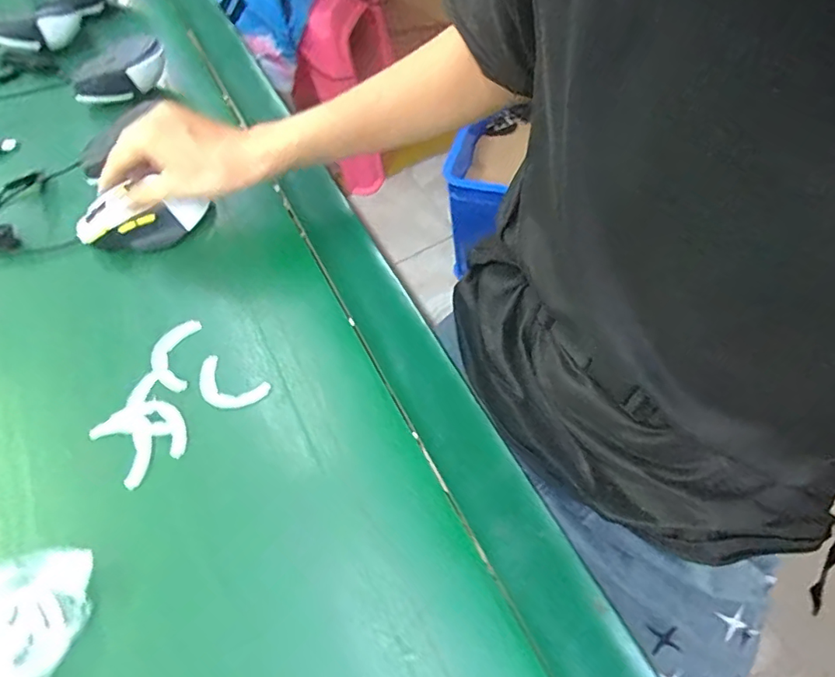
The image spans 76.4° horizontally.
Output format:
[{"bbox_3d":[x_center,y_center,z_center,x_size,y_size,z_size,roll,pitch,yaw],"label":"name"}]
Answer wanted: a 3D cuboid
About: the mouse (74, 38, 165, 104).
[{"bbox_3d":[-0.349,-0.309,0.622,0.103,0.046,0.079,-42,63,-16],"label":"mouse"}]

